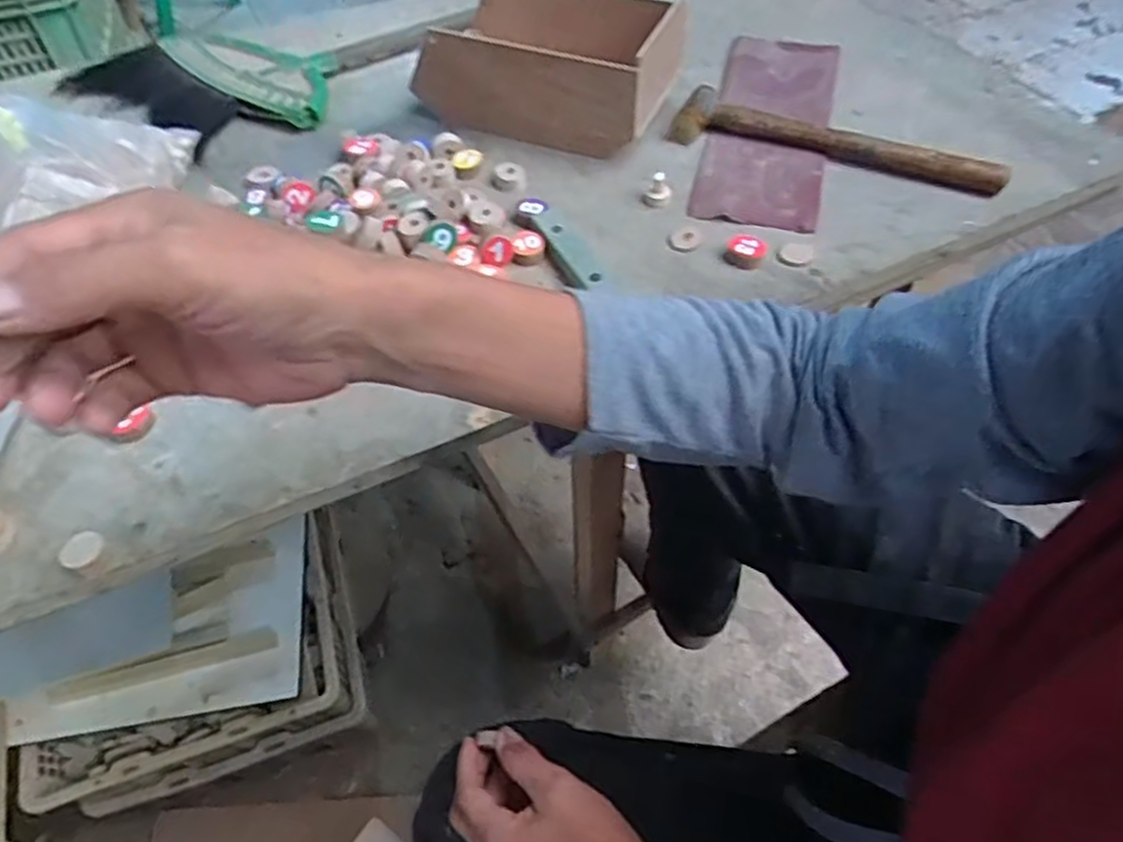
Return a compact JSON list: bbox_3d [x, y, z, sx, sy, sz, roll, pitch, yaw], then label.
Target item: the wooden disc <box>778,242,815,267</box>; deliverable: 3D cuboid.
[{"bbox_3d":[0.174,-0.123,0.536,0.025,0.004,0.024,-1,52,1],"label":"wooden disc"}]

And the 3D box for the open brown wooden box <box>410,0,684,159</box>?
[{"bbox_3d":[-0.005,-0.316,0.637,0.206,0.085,0.126,18,55,15],"label":"open brown wooden box"}]

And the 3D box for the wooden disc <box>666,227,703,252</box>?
[{"bbox_3d":[0.094,-0.139,0.553,0.027,0.005,0.027,-1,52,1],"label":"wooden disc"}]

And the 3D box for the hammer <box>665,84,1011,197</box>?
[{"bbox_3d":[0.223,-0.226,0.597,0.260,0.022,0.057,22,56,17],"label":"hammer"}]

